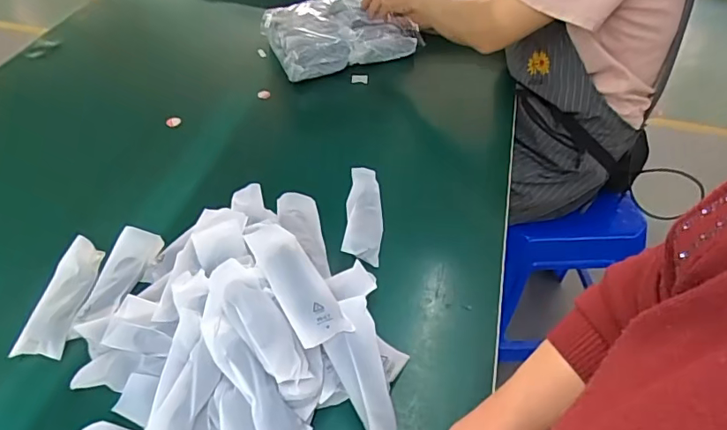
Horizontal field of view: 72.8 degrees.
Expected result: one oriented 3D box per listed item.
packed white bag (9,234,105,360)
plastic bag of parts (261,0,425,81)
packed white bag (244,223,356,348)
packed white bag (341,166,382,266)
[{"bbox_3d":[-0.364,0.099,0.604,0.049,0.035,0.147,7,60,7],"label":"packed white bag"},{"bbox_3d":[-0.037,-0.381,1.008,0.305,0.075,0.185,-16,50,-16],"label":"plastic bag of parts"},{"bbox_3d":[-0.078,0.067,0.544,0.057,0.030,0.166,-23,52,-21],"label":"packed white bag"},{"bbox_3d":[0.001,-0.003,0.696,0.053,0.036,0.147,3,48,1],"label":"packed white bag"}]

